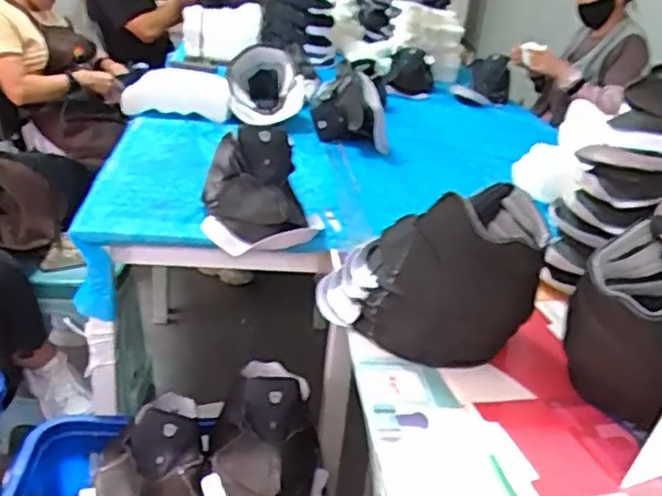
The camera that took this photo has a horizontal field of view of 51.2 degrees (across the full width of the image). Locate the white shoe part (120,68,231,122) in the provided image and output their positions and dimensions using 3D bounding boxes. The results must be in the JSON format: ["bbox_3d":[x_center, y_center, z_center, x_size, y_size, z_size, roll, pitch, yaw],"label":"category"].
[{"bbox_3d":[-0.381,-0.371,1.697,0.259,0.093,0.139,1,25,-12],"label":"white shoe part"}]

